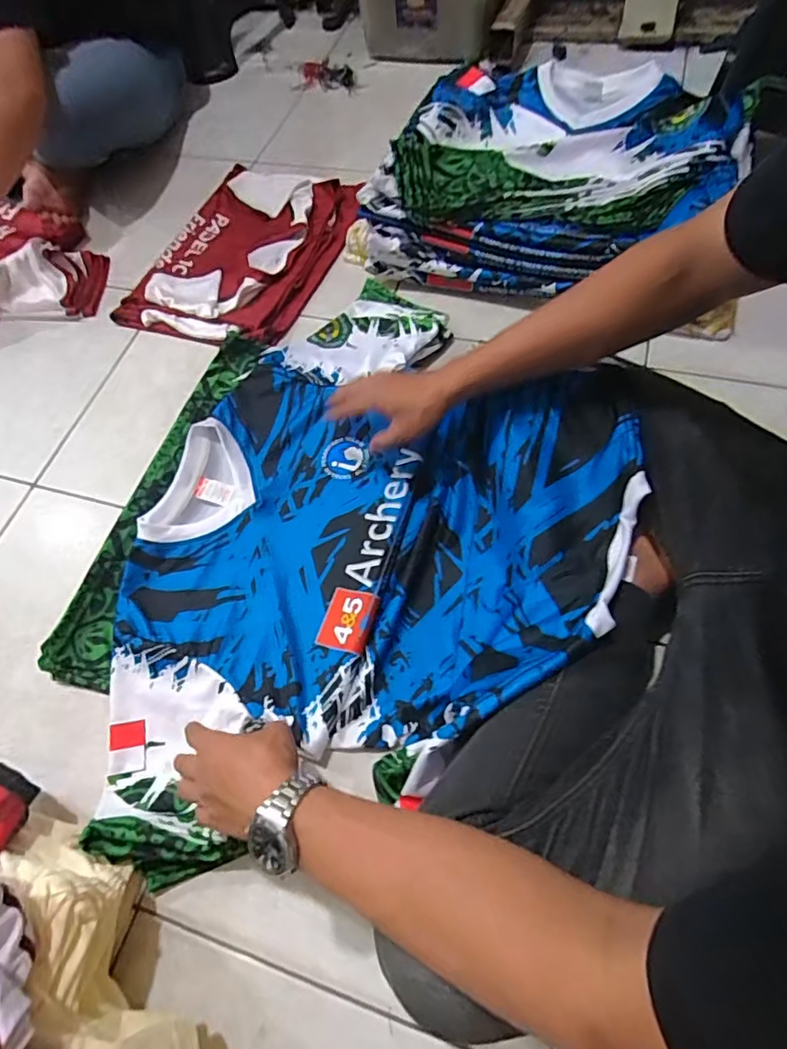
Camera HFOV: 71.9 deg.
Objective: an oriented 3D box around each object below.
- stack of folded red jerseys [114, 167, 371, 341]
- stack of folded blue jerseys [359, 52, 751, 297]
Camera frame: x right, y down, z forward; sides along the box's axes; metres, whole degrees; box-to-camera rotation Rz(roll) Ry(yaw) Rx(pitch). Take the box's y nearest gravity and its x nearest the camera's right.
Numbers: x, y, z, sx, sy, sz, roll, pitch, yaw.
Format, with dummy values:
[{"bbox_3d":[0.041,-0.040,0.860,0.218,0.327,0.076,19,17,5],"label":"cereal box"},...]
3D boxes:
[{"bbox_3d":[-0.252,-0.479,0.940,0.309,0.037,0.401,18,66,15],"label":"stack of folded red jerseys"},{"bbox_3d":[0.230,-0.521,0.832,0.498,0.170,0.344,18,68,14],"label":"stack of folded blue jerseys"}]

